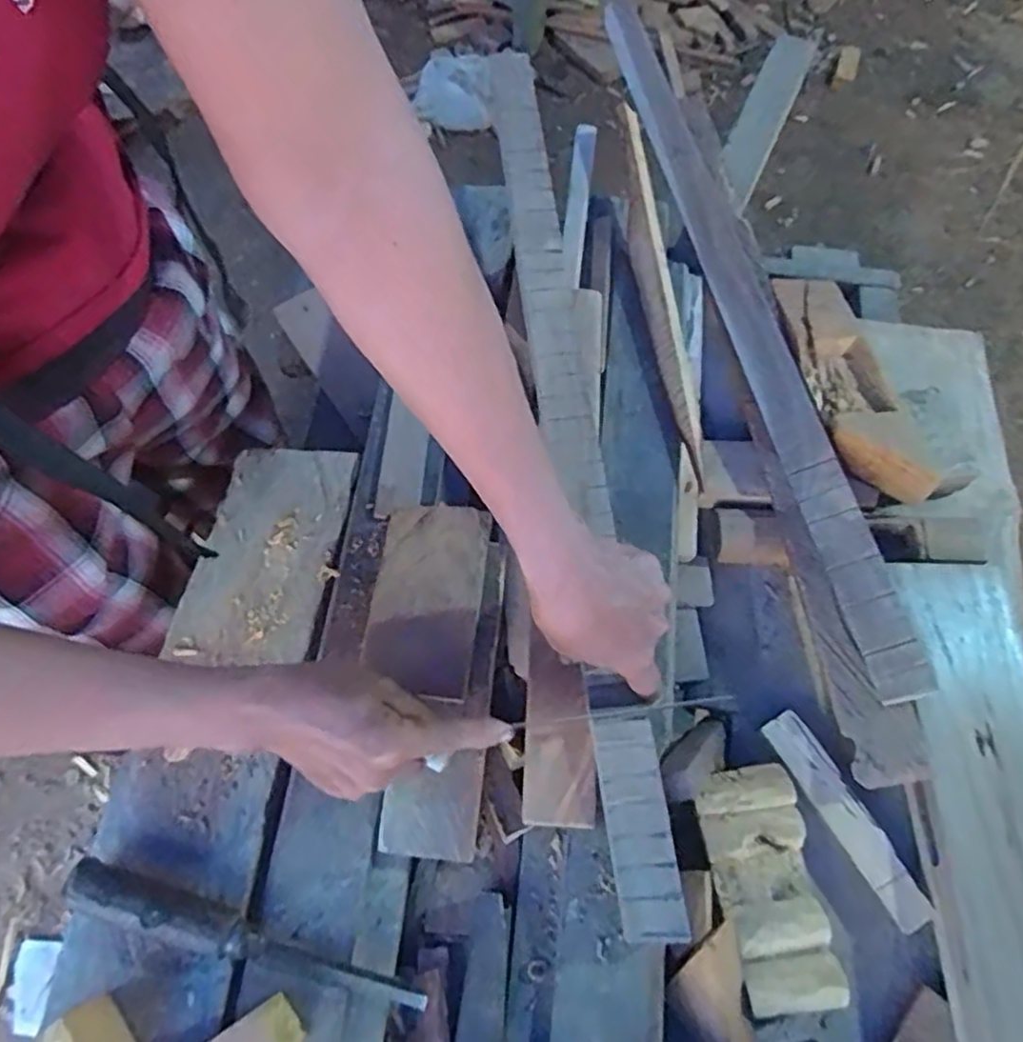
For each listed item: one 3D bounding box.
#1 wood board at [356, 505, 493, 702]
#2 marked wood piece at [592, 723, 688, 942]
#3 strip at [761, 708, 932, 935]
[{"bbox_3d":[-0.061,0.053,0.505,0.074,0.012,0.138,7,67,1],"label":"wood board"},{"bbox_3d":[0.081,0.195,0.450,0.039,0.012,0.132,-7,68,-5],"label":"marked wood piece"},{"bbox_3d":[0.243,0.214,0.508,0.031,0.008,0.159,-29,71,-13],"label":"strip"}]

